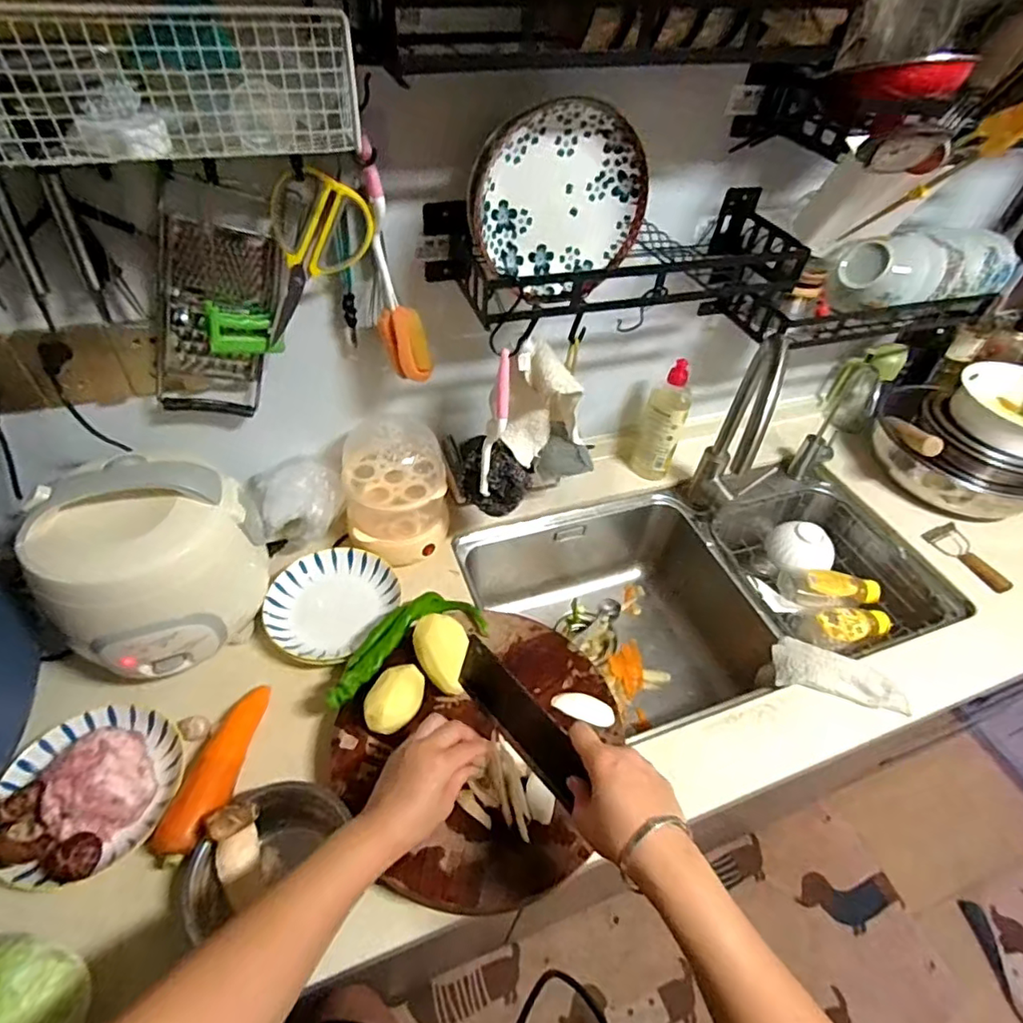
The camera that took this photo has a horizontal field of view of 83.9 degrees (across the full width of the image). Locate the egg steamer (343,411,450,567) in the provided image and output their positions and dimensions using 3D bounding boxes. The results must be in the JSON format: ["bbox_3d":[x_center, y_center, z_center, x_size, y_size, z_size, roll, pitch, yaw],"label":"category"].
[{"bbox_3d":[-0.160,-0.039,0.804,0.137,0.169,0.149,17,47,10],"label":"egg steamer"}]

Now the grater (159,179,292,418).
[{"bbox_3d":[-0.328,-0.221,0.636,0.115,0.268,0.046,-3,43,-40],"label":"grater"}]

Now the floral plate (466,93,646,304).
[{"bbox_3d":[0.053,-0.328,0.611,0.189,0.181,0.028,-9,44,-16],"label":"floral plate"}]

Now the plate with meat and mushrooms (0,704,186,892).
[{"bbox_3d":[-0.440,0.276,0.581,0.165,0.065,0.170,3,47,-3],"label":"plate with meat and mushrooms"}]

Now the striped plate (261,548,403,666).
[{"bbox_3d":[-0.244,0.124,0.771,0.153,0.030,0.177,21,48,14],"label":"striped plate"}]

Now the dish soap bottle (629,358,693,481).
[{"bbox_3d":[0.258,-0.148,0.970,0.071,0.213,0.052,17,48,10],"label":"dish soap bottle"}]

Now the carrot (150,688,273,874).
[{"bbox_3d":[-0.318,0.269,0.609,0.051,0.036,0.186,6,47,-1],"label":"carrot"}]

